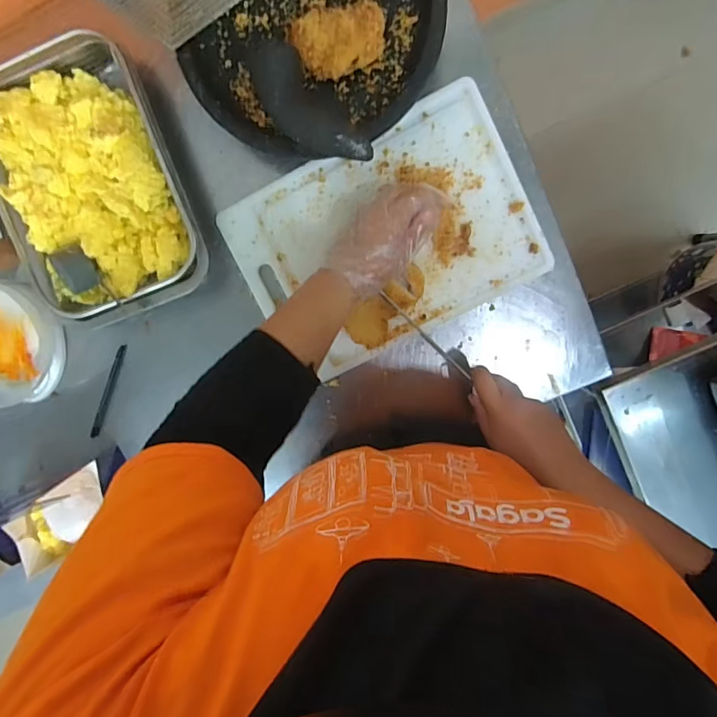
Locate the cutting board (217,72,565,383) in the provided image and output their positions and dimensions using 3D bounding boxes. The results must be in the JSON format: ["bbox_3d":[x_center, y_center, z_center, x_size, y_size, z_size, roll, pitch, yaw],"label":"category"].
[{"bbox_3d":[0.032,-0.141,0.561,0.339,0.017,0.235,-26,96,8],"label":"cutting board"}]

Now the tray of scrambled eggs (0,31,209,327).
[{"bbox_3d":[-0.312,-0.200,0.559,0.209,0.070,0.290,-17,97,7],"label":"tray of scrambled eggs"}]

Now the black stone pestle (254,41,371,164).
[{"bbox_3d":[-0.055,-0.255,0.489,0.058,0.041,0.152,-39,94,9],"label":"black stone pestle"}]

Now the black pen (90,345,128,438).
[{"bbox_3d":[-0.336,0.043,0.629,0.014,0.012,0.135,23,100,1],"label":"black pen"}]

